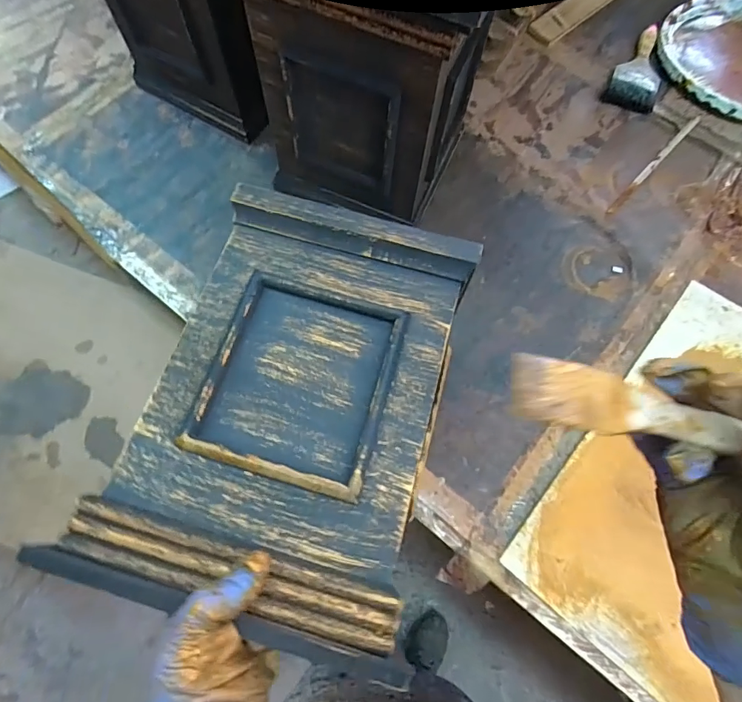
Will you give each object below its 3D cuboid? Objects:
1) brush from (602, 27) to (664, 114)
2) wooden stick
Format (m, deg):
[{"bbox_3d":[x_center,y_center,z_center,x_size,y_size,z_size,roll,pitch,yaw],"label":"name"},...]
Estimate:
[{"bbox_3d":[0.432,-0.452,0.702,0.073,0.019,0.175,27,72,7],"label":"brush"},{"bbox_3d":[0.415,-0.274,0.644,0.013,0.006,0.238,43,75,12],"label":"wooden stick"}]

